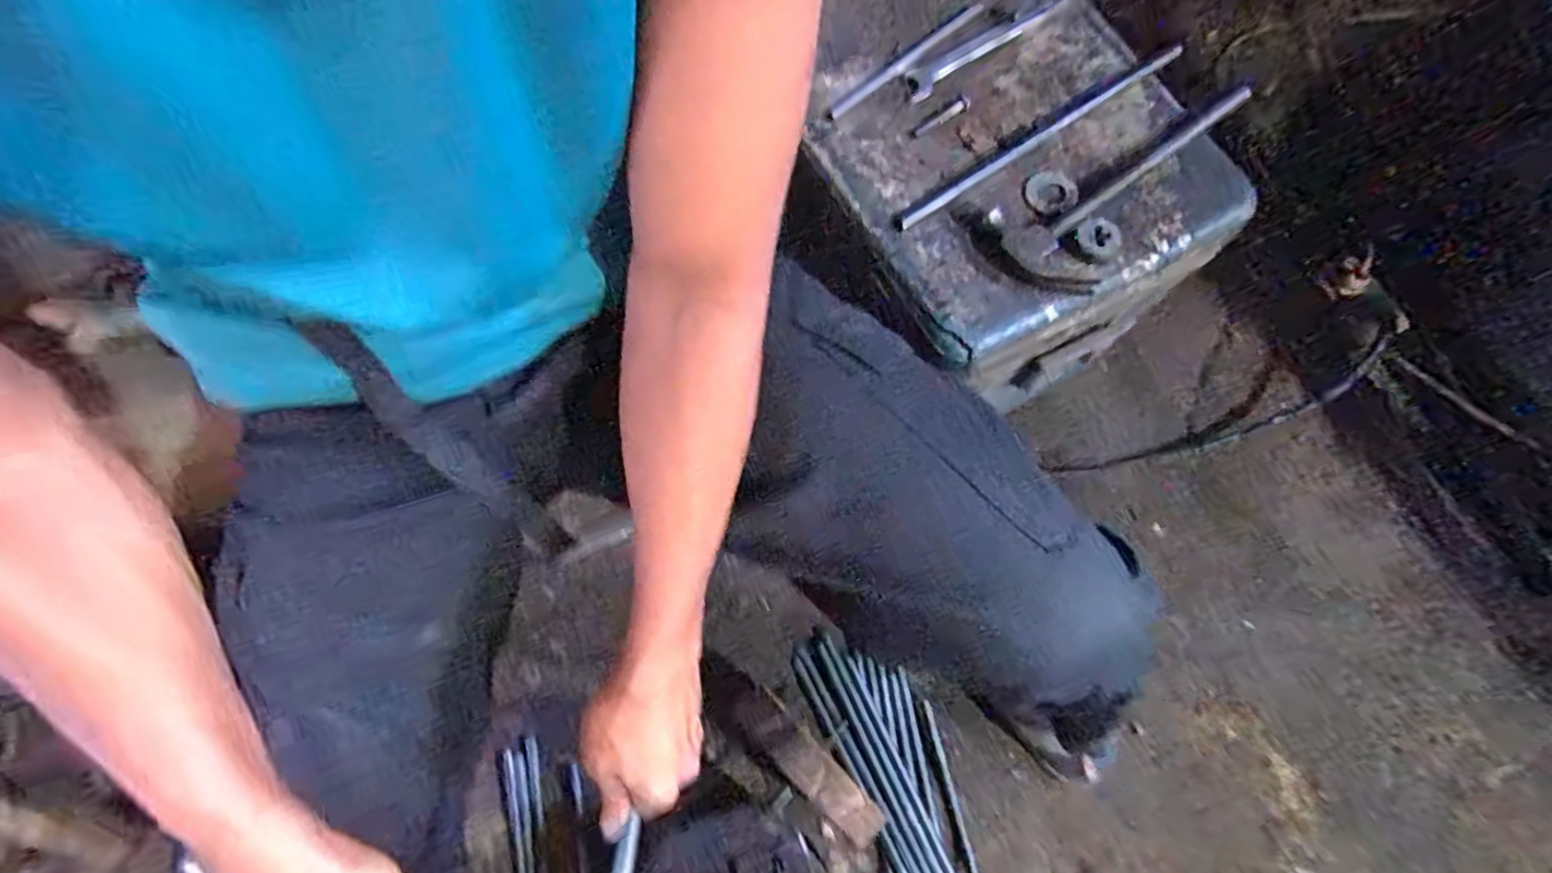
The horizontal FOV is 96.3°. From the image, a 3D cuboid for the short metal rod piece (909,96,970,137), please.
[{"bbox_3d":[0.145,-0.284,0.618,0.065,0.006,0.014,-34,77,-9],"label":"short metal rod piece"}]

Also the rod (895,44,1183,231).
[{"bbox_3d":[0.231,-0.263,0.605,0.311,0.009,0.014,-34,77,-9],"label":"rod"}]

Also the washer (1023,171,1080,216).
[{"bbox_3d":[0.239,-0.210,0.602,0.046,0.007,0.044,6,73,0],"label":"washer"}]

